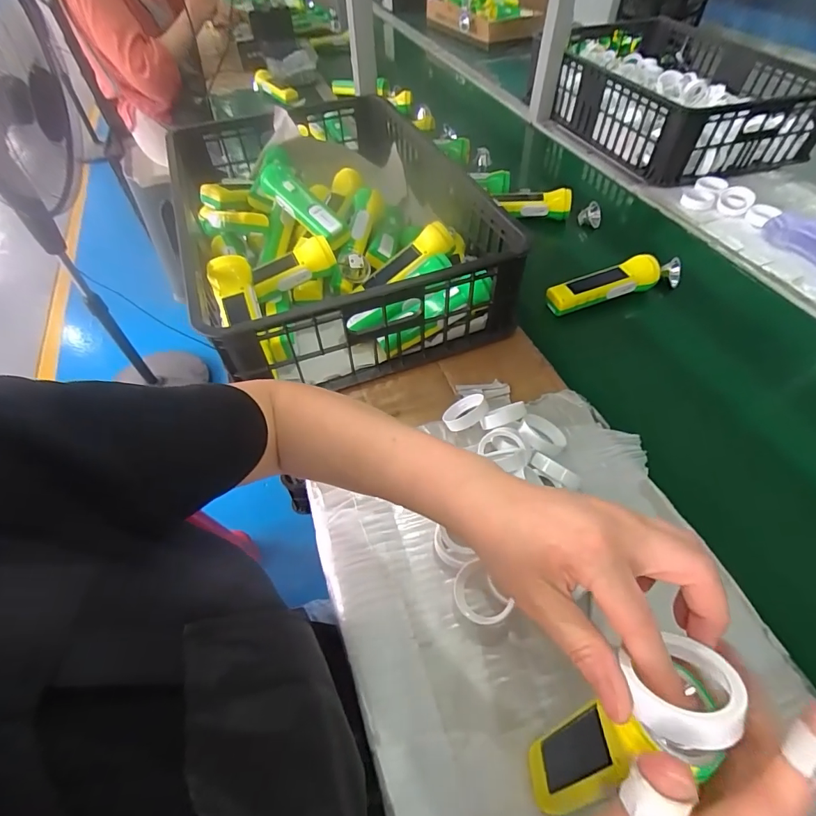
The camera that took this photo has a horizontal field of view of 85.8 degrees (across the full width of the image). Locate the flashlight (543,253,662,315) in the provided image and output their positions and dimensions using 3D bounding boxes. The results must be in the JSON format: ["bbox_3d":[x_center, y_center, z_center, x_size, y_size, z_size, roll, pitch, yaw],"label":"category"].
[{"bbox_3d":[0.289,-0.185,0.651,0.170,0.042,0.047,-15,53,-10],"label":"flashlight"}]

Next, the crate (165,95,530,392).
[{"bbox_3d":[-0.117,-0.316,0.708,0.421,0.138,0.629,-18,53,-12],"label":"crate"}]

